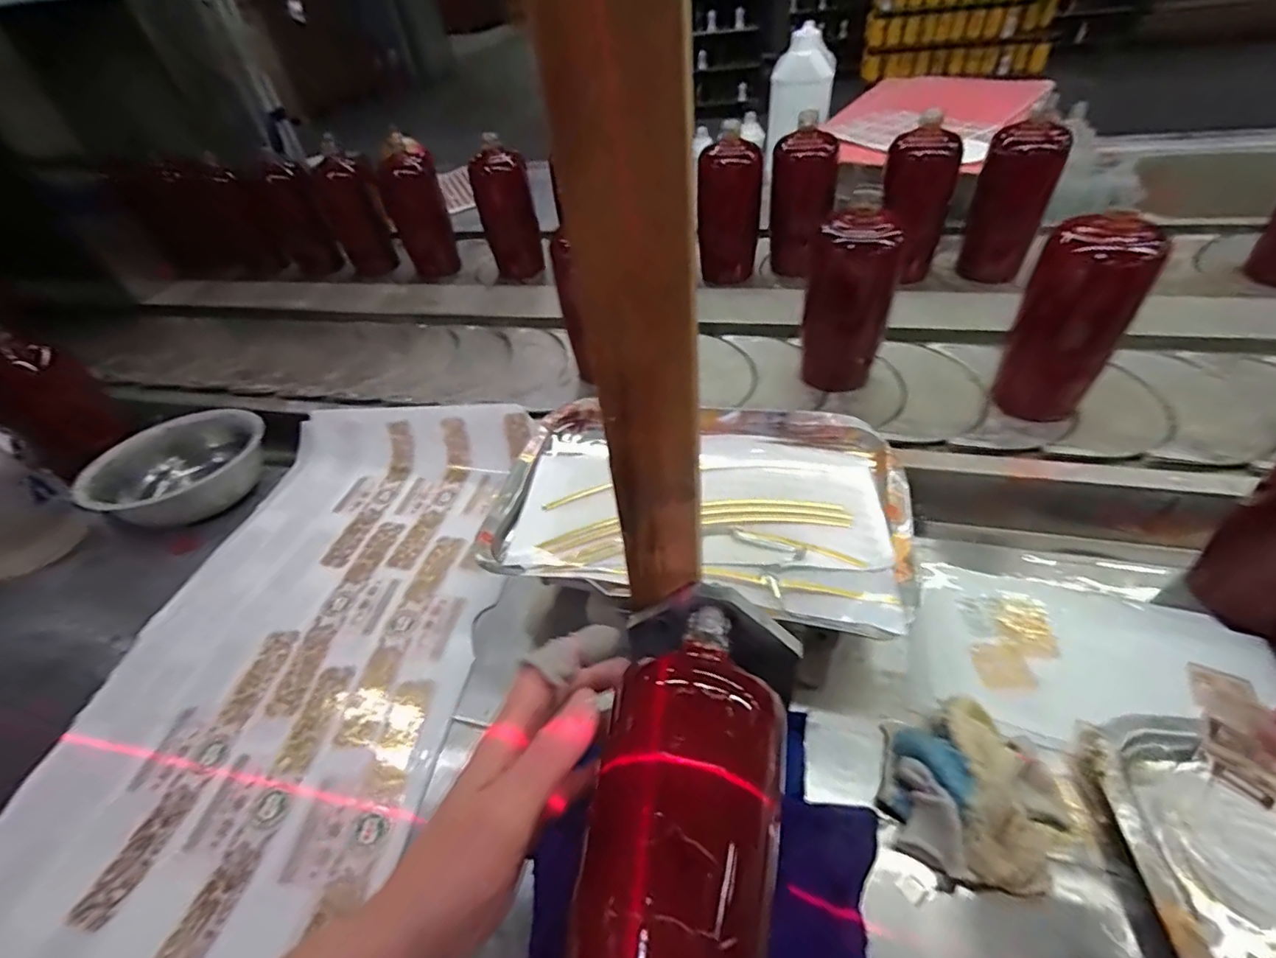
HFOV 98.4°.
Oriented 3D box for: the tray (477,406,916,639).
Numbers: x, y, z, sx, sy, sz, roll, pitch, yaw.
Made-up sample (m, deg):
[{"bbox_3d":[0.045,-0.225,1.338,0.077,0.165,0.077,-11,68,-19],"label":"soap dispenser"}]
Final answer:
[{"bbox_3d":[0.043,0.016,0.431,0.303,0.029,0.190,6,47,14],"label":"tray"}]

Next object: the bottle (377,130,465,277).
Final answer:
[{"bbox_3d":[-0.350,-0.427,0.886,0.082,0.192,0.075,-26,48,-18],"label":"bottle"}]

